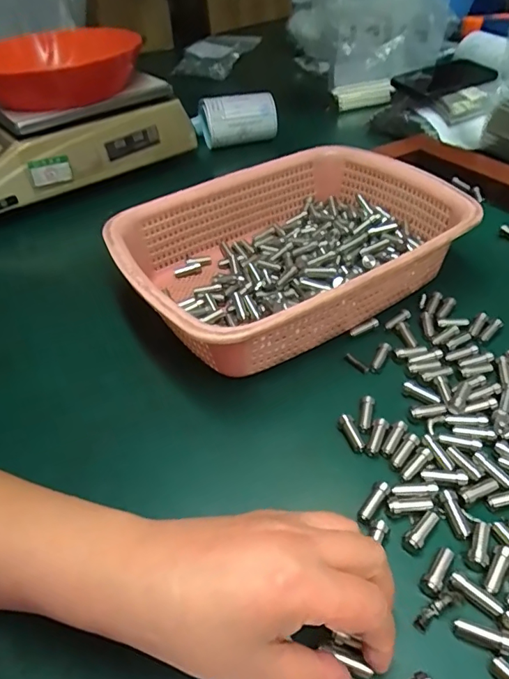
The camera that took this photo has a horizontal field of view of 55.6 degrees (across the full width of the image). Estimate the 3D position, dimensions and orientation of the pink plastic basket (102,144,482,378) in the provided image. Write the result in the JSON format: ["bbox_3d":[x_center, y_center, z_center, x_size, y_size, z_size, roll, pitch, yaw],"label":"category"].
[{"bbox_3d":[0.030,-0.086,0.438,0.291,0.069,0.211,-27,47,-20],"label":"pink plastic basket"}]

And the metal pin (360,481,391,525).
[{"bbox_3d":[0.072,0.098,0.291,0.009,0.005,0.029,24,51,29],"label":"metal pin"}]

